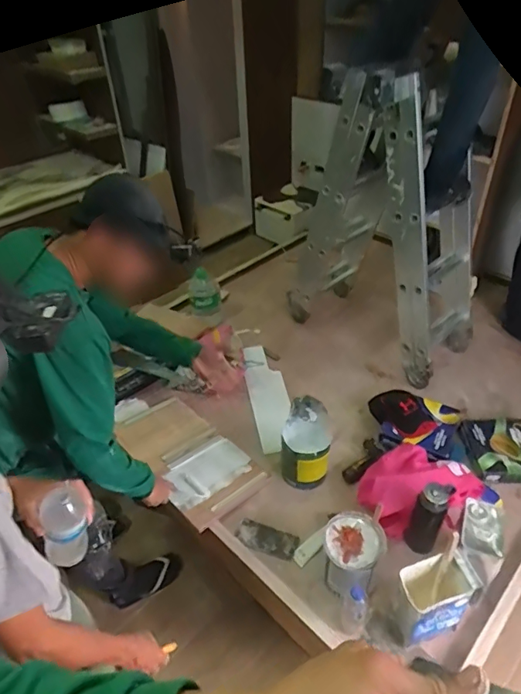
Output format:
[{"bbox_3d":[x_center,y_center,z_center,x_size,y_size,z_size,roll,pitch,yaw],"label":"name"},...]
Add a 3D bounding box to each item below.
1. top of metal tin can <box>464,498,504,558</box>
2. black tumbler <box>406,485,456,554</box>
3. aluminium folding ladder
[{"bbox_3d":[0.576,0.468,1.243,0.086,0.022,0.137,-1,51,21],"label":"top of metal tin can"},{"bbox_3d":[0.477,0.480,1.352,0.084,0.202,0.101,22,45,25],"label":"black tumbler"},{"bbox_3d":[0.494,-0.466,1.821,0.710,1.017,0.517,29,49,30],"label":"aluminium folding ladder"}]

